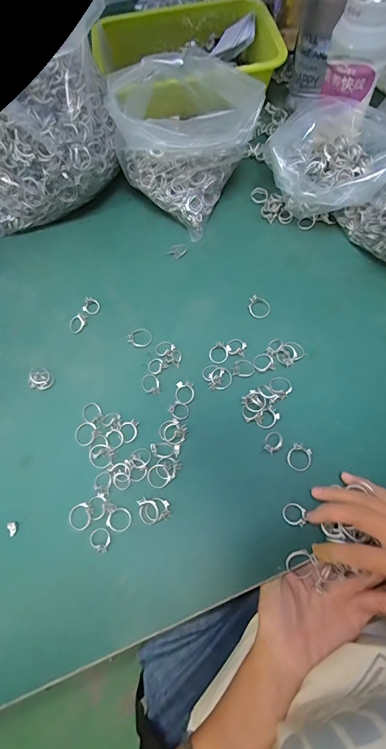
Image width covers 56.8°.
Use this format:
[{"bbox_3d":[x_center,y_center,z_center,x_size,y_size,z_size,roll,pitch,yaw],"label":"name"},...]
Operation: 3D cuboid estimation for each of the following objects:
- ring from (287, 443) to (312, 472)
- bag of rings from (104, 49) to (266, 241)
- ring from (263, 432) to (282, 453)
[{"bbox_3d":[0.101,0.078,0.336,0.022,0.006,0.024,-1,66,3],"label":"ring"},{"bbox_3d":[-0.015,-0.282,0.435,0.150,0.136,0.123,40,74,18],"label":"bag of rings"},{"bbox_3d":[0.077,0.065,0.343,0.016,0.004,0.021,18,69,11],"label":"ring"}]

